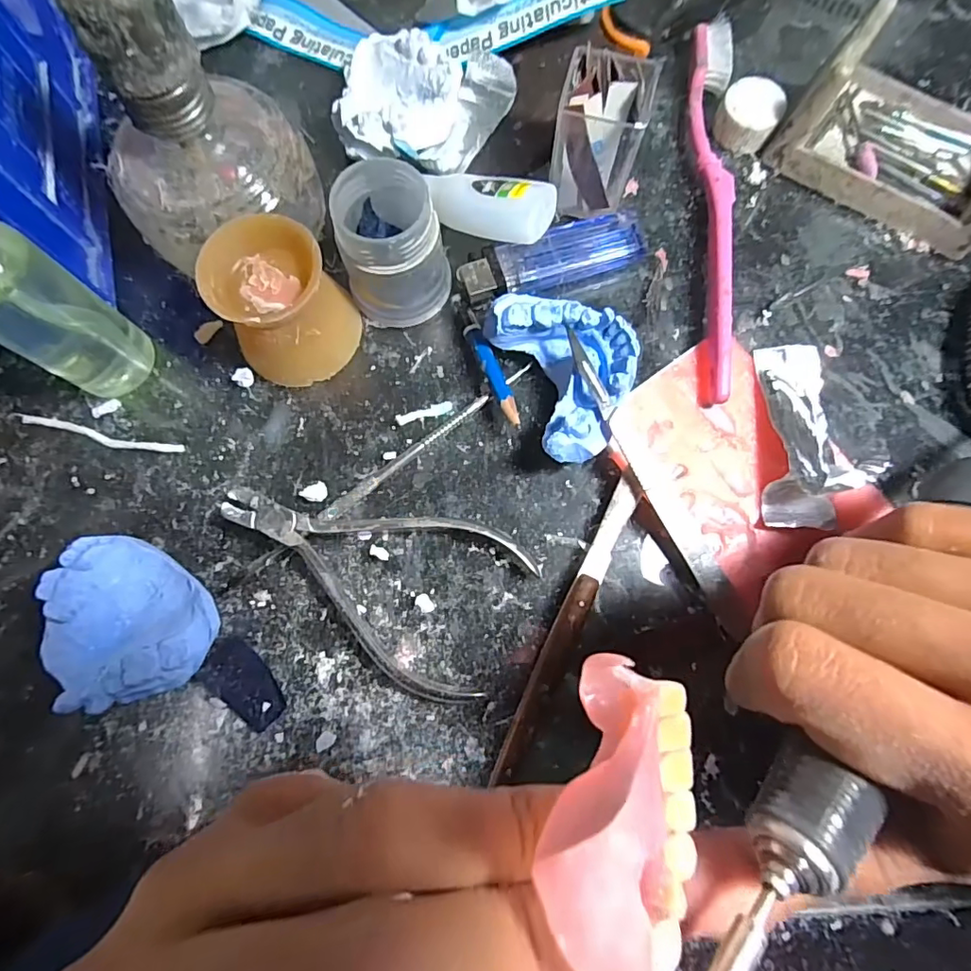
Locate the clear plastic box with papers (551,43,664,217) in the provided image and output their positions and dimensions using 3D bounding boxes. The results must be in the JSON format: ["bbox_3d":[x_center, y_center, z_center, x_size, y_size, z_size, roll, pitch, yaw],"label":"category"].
[{"bbox_3d":[0.048,-0.144,0.223,0.034,0.054,0.032,12,78,3],"label":"clear plastic box with papers"}]

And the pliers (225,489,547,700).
[{"bbox_3d":[-0.044,0.028,0.205,0.121,0.014,0.063,30,79,7],"label":"pliers"}]

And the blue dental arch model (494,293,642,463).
[{"bbox_3d":[0.036,-0.045,0.213,0.044,0.030,0.067,-18,78,-3],"label":"blue dental arch model"}]

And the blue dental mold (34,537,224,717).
[{"bbox_3d":[-0.132,0.051,0.195,0.060,0.027,0.049,36,80,8],"label":"blue dental mold"}]

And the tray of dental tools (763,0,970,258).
[{"bbox_3d":[0.187,-0.156,0.230,0.094,0.044,0.061,34,80,8],"label":"tray of dental tools"}]

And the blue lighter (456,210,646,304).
[{"bbox_3d":[0.029,-0.100,0.234,0.080,0.014,0.022,-16,78,-3],"label":"blue lighter"}]

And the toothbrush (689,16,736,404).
[{"bbox_3d":[0.102,-0.129,0.239,0.017,0.015,0.193,5,77,2],"label":"toothbrush"}]

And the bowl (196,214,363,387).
[{"bbox_3d":[-0.080,-0.071,0.212,0.046,0.046,0.046,0,77,1],"label":"bowl"}]

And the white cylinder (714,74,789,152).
[{"bbox_3d":[0.122,-0.172,0.247,0.027,0.018,0.026,0,77,1],"label":"white cylinder"}]

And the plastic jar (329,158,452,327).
[{"bbox_3d":[-0.038,-0.096,0.214,0.040,0.052,0.040,0,77,1],"label":"plastic jar"}]

